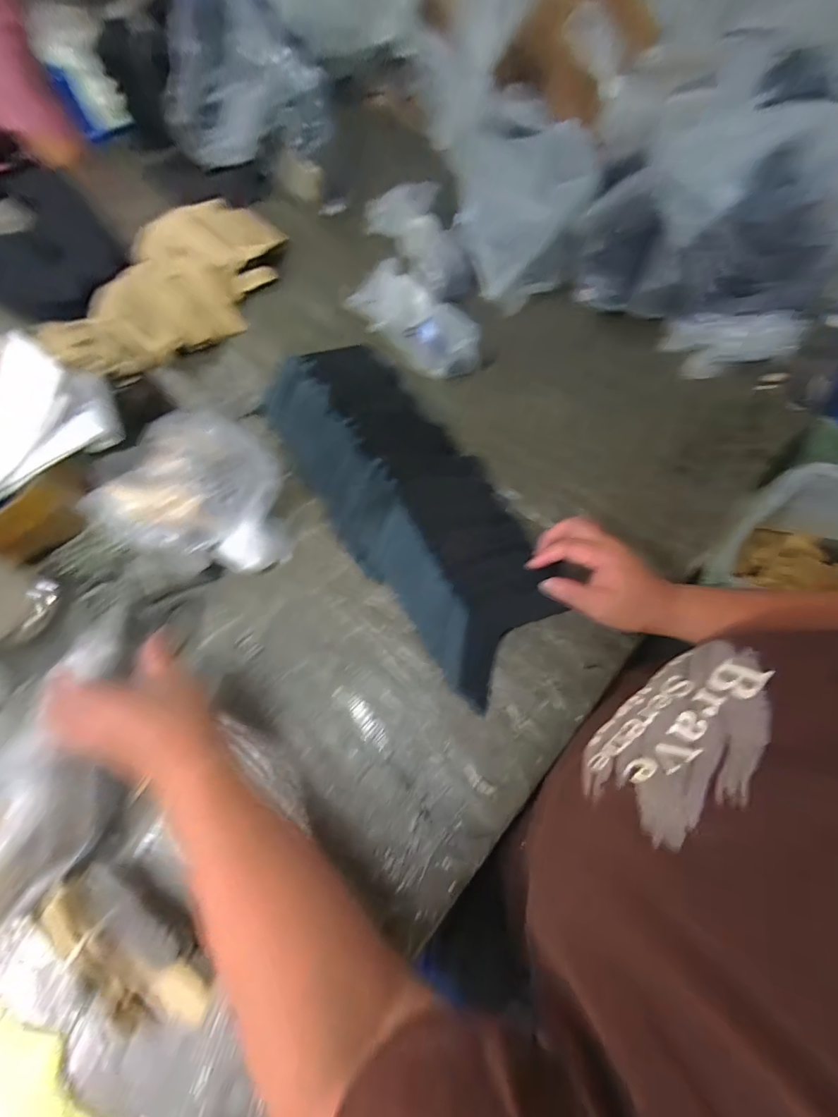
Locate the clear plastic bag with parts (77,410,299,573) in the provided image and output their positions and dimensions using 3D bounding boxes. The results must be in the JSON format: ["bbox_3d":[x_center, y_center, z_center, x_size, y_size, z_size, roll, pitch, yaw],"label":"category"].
[{"bbox_3d":[-0.232,-0.072,0.484,0.209,0.067,0.171,24,69,13],"label":"clear plastic bag with parts"}]

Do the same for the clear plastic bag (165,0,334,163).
[{"bbox_3d":[-0.237,-0.653,0.602,0.214,0.154,0.076,-14,66,-4],"label":"clear plastic bag"}]

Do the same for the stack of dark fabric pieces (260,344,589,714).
[{"bbox_3d":[-0.017,-0.078,0.488,0.171,0.045,0.441,-31,73,-12],"label":"stack of dark fabric pieces"}]

